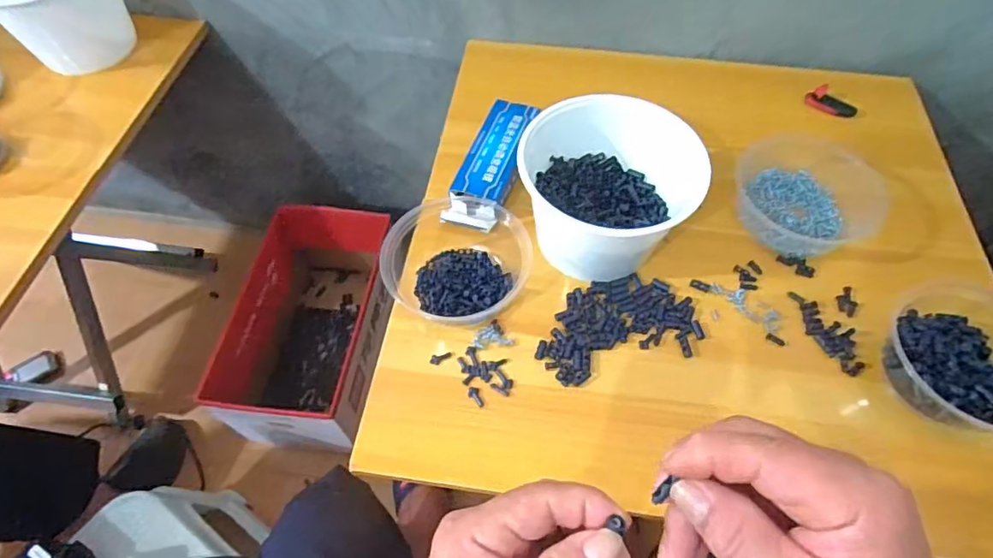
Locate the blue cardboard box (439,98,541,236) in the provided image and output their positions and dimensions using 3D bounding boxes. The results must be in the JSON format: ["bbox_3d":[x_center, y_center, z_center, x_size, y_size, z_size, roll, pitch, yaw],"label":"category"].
[{"bbox_3d":[-0.001,-0.131,0.604,0.060,0.033,0.177,18,60,10],"label":"blue cardboard box"}]

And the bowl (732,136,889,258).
[{"bbox_3d":[0.325,-0.095,0.560,0.135,0.048,0.145,15,59,8],"label":"bowl"}]

